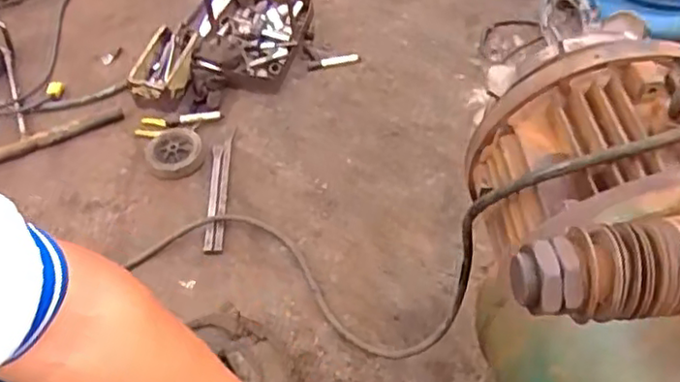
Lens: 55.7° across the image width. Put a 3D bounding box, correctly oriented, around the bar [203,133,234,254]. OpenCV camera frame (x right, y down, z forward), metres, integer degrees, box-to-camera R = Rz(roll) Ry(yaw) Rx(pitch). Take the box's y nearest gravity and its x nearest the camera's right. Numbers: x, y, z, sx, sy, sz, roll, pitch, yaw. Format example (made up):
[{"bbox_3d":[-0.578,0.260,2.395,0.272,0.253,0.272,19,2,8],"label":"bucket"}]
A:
[{"bbox_3d":[-0.247,-0.007,1.305,0.040,0.025,0.281,-3,50,0],"label":"bar"}]

